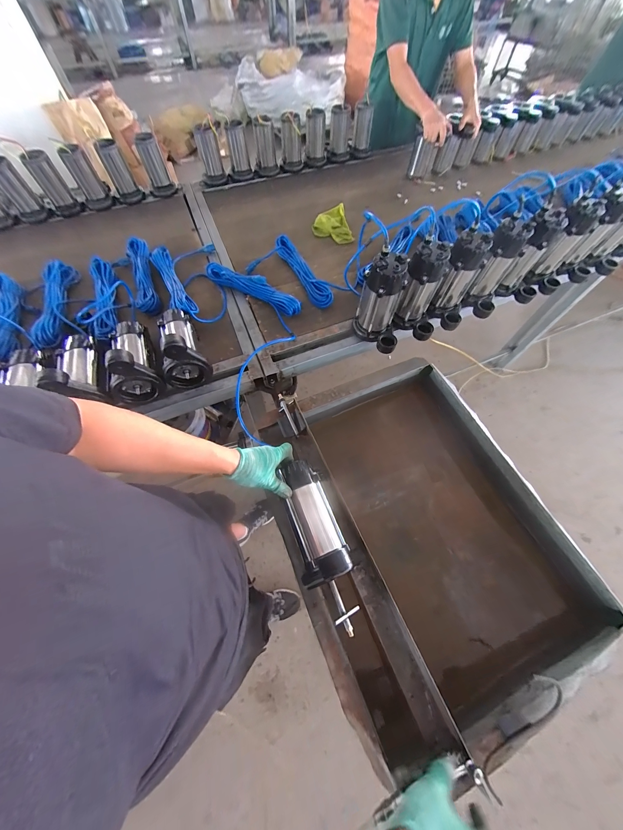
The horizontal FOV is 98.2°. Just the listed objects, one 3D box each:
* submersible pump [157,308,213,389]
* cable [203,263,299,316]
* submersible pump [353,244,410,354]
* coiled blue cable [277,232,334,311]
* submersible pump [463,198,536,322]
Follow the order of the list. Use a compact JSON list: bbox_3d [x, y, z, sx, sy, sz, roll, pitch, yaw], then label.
[{"bbox_3d":[-0.374,-0.215,0.752,0.112,0.167,0.241,-22,65,-11],"label":"submersible pump"},{"bbox_3d":[-0.196,-0.425,0.910,0.363,0.066,0.056,28,66,14],"label":"cable"},{"bbox_3d":[0.199,-0.303,0.761,0.137,0.237,0.122,14,63,7],"label":"submersible pump"},{"bbox_3d":[-0.035,-0.511,0.966,0.073,0.058,0.362,-24,65,-12],"label":"coiled blue cable"},{"bbox_3d":[0.566,-0.444,0.830,0.119,0.236,0.134,27,66,13],"label":"submersible pump"}]

